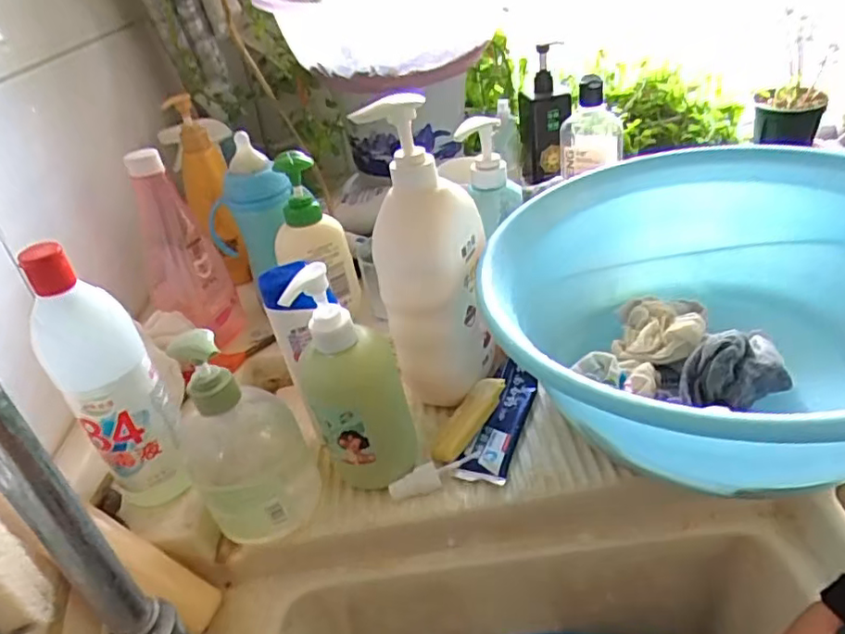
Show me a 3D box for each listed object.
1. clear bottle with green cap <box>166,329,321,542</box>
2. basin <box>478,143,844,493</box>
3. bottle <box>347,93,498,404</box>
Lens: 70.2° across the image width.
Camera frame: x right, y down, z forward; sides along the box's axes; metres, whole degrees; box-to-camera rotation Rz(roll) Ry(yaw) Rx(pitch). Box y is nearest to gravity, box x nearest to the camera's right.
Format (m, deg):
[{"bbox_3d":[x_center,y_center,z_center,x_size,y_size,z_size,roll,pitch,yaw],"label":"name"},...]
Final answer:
[{"bbox_3d":[-0.132,0.082,0.432,0.082,0.163,0.077,-22,37,-20],"label":"clear bottle with green cap"},{"bbox_3d":[0.212,-0.007,0.456,0.333,0.130,0.329,-5,34,4],"label":"basin"},{"bbox_3d":[0.008,-0.045,0.487,0.082,0.245,0.075,-3,34,7],"label":"bottle"}]

